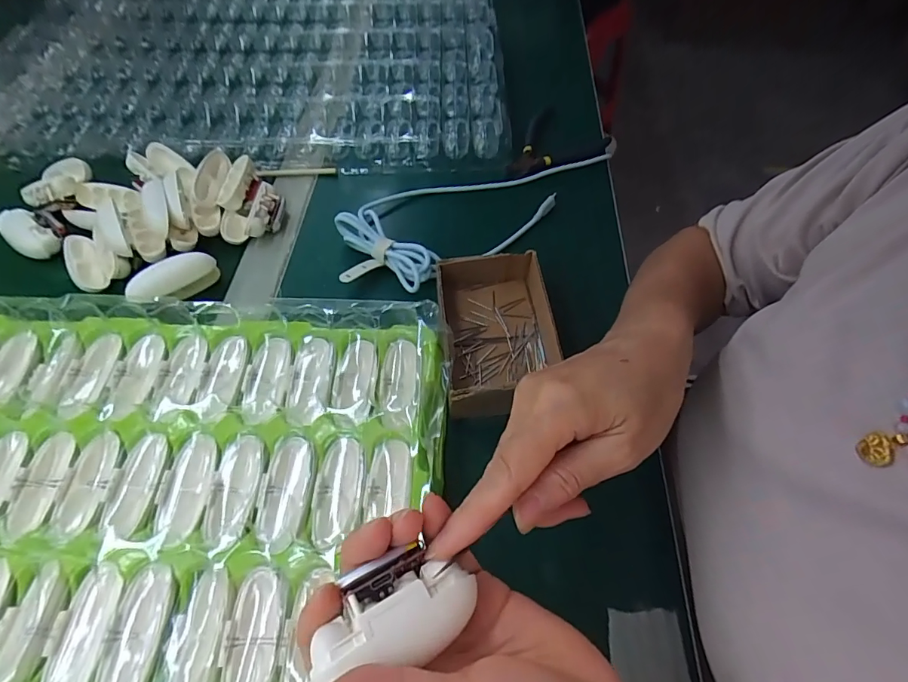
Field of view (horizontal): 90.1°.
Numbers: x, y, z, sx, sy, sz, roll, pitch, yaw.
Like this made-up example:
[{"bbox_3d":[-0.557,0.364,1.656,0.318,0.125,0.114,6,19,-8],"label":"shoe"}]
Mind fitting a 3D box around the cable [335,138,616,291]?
[{"bbox_3d":[0.038,-0.139,0.423,0.320,0.023,0.106,-28,63,-18],"label":"cable"}]

